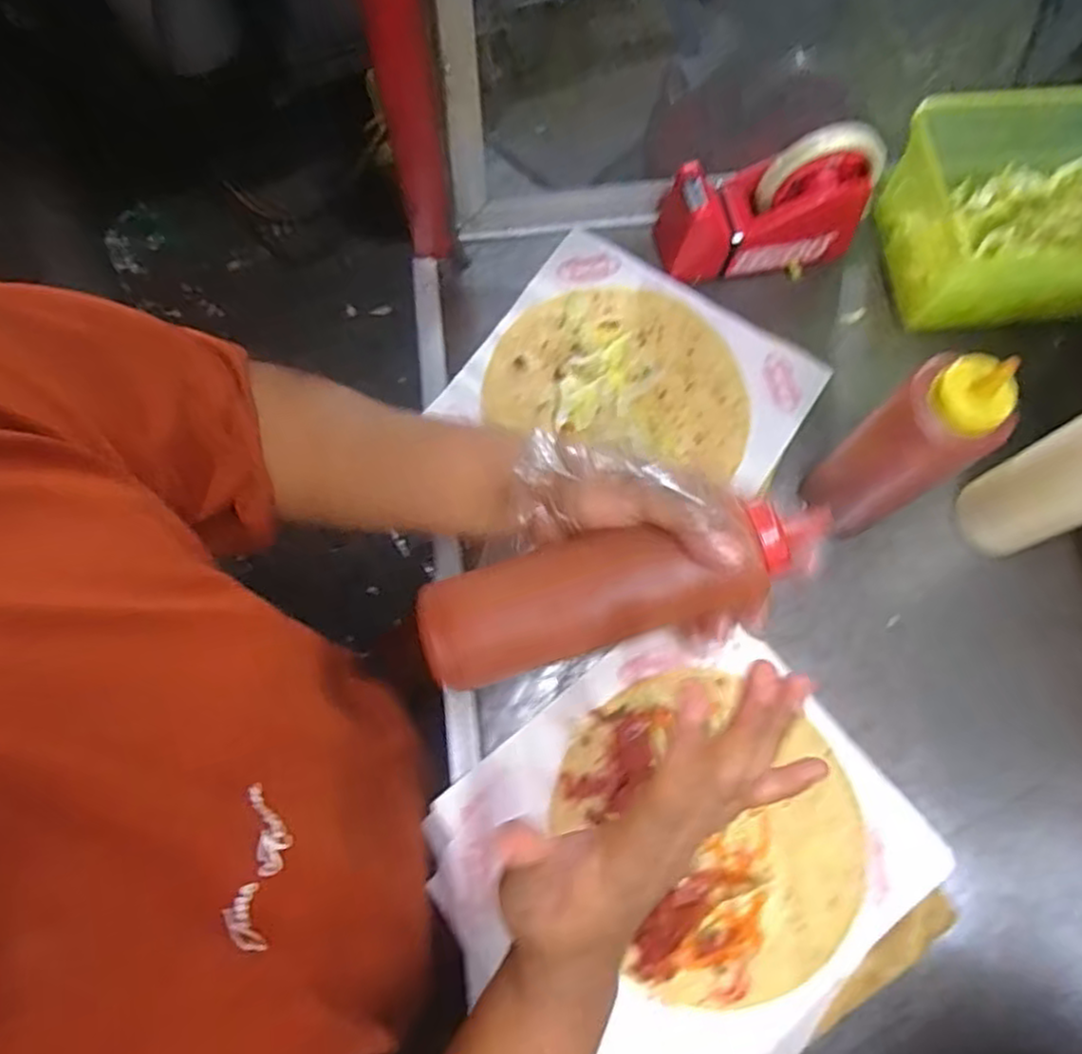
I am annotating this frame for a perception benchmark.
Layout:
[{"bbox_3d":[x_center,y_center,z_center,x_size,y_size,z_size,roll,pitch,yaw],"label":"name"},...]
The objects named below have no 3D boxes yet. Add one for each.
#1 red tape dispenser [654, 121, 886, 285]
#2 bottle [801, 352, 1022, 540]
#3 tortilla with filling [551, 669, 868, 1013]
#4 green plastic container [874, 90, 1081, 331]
[{"bbox_3d":[0.181,-0.254,0.576,0.161,0.098,0.061,1,77,0],"label":"red tape dispenser"},{"bbox_3d":[0.234,-0.046,0.472,0.059,0.199,0.061,-31,79,-7],"label":"bottle"},{"bbox_3d":[0.119,0.201,0.487,0.187,0.020,0.206,-27,78,-6],"label":"tortilla with filling"},{"bbox_3d":[0.405,-0.254,0.583,0.225,0.089,0.150,-3,77,-1],"label":"green plastic container"}]

